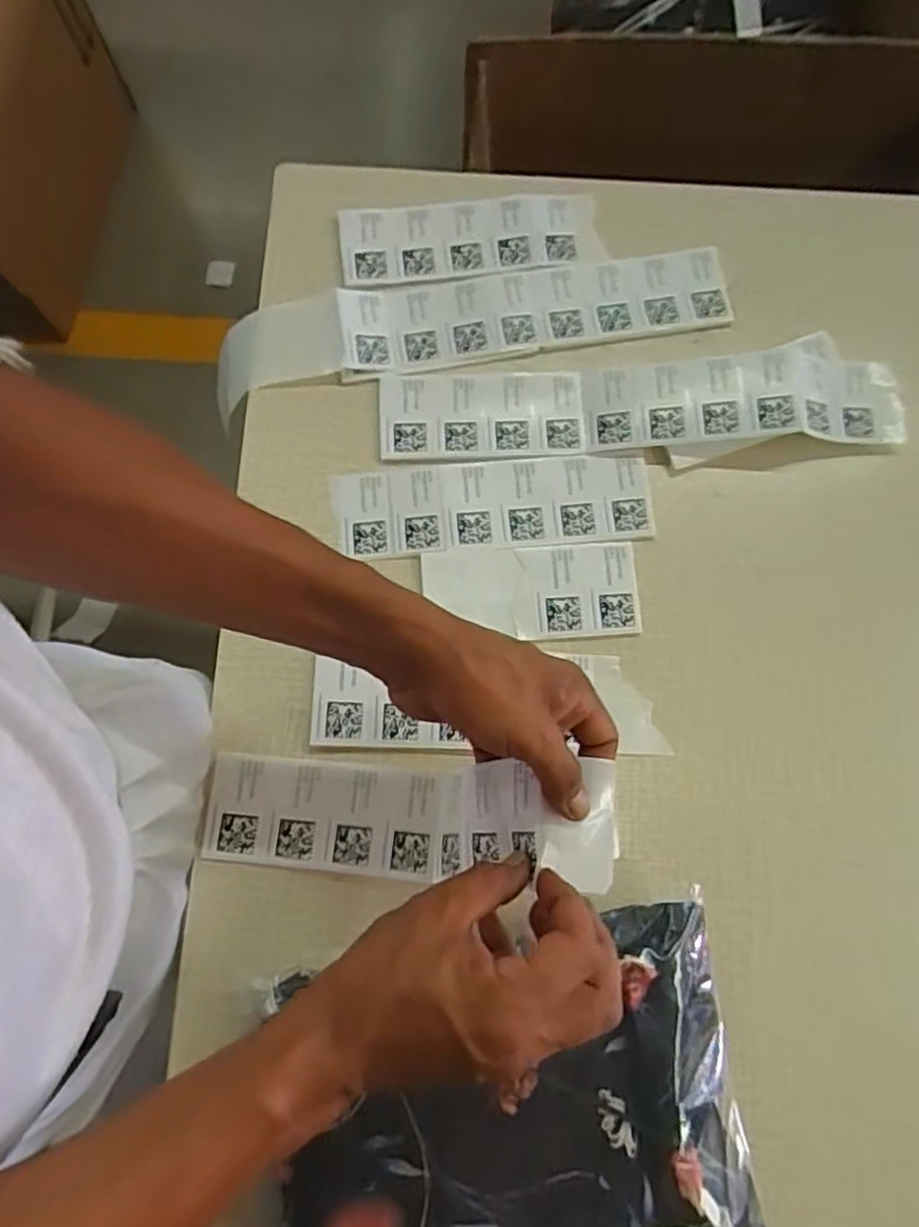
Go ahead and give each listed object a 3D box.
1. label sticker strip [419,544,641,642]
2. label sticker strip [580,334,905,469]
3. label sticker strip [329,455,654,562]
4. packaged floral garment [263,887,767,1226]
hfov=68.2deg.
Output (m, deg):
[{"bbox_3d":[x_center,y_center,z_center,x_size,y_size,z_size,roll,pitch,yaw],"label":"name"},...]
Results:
[{"bbox_3d":[0.051,-0.013,0.479,0.150,0.004,0.066,-3,78,-1],"label":"label sticker strip"},{"bbox_3d":[0.210,-0.155,0.495,0.235,0.025,0.077,-7,78,-2],"label":"label sticker strip"},{"bbox_3d":[0.023,-0.077,0.490,0.223,0.006,0.069,-4,79,-1],"label":"label sticker strip"},{"bbox_3d":[0.036,0.313,0.374,0.256,0.068,0.251,-7,78,-2],"label":"packaged floral garment"}]

